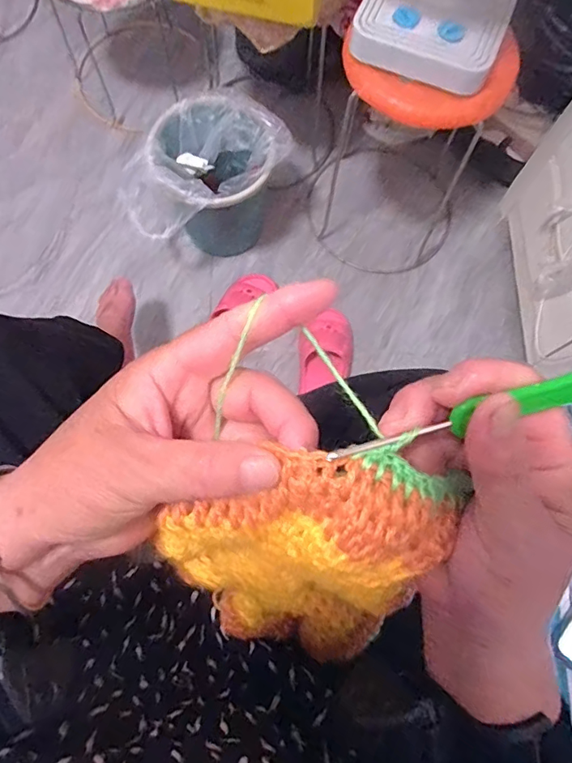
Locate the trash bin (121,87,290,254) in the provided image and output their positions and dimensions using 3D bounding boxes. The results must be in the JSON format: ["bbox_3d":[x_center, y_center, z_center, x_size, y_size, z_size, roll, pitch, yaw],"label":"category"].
[{"bbox_3d":[-0.156,-0.403,1.036,0.243,0.274,0.266,30,76,7],"label":"trash bin"}]

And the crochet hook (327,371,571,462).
[{"bbox_3d":[0.086,0.007,0.173,0.146,0.004,0.015,-12,119,-8],"label":"crochet hook"}]

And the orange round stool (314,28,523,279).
[{"bbox_3d":[0.232,-0.482,1.009,0.343,0.446,0.337,0,75,-1],"label":"orange round stool"}]

